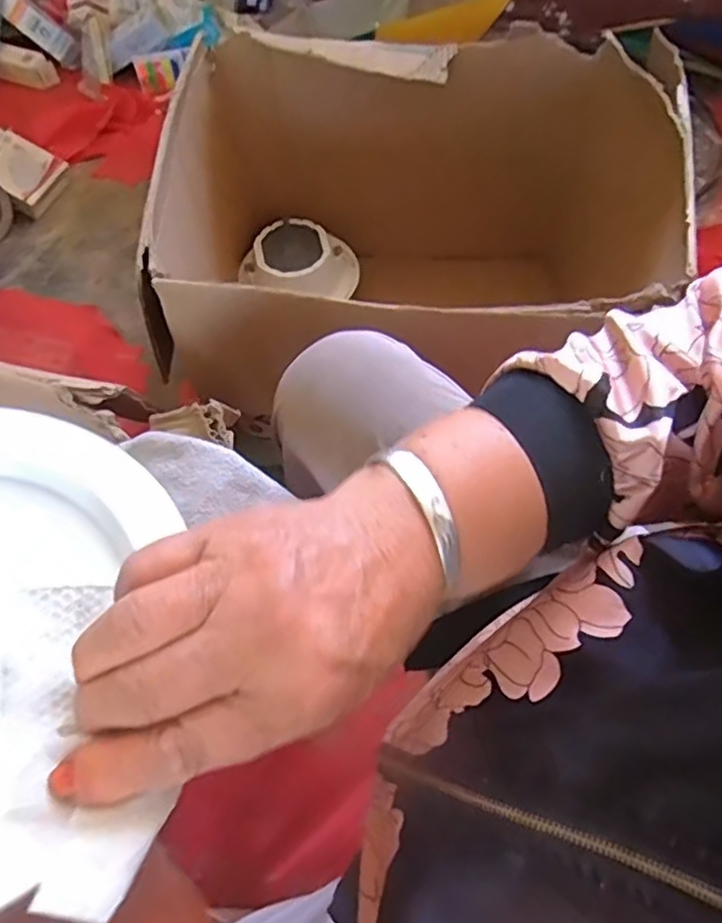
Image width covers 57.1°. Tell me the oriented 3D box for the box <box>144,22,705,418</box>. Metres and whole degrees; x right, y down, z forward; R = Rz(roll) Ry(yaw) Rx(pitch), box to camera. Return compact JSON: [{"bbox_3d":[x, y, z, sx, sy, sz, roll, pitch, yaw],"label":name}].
[{"bbox_3d":[0.059,-0.230,0.854,0.537,0.442,0.490,4,65,5],"label":"box"}]

